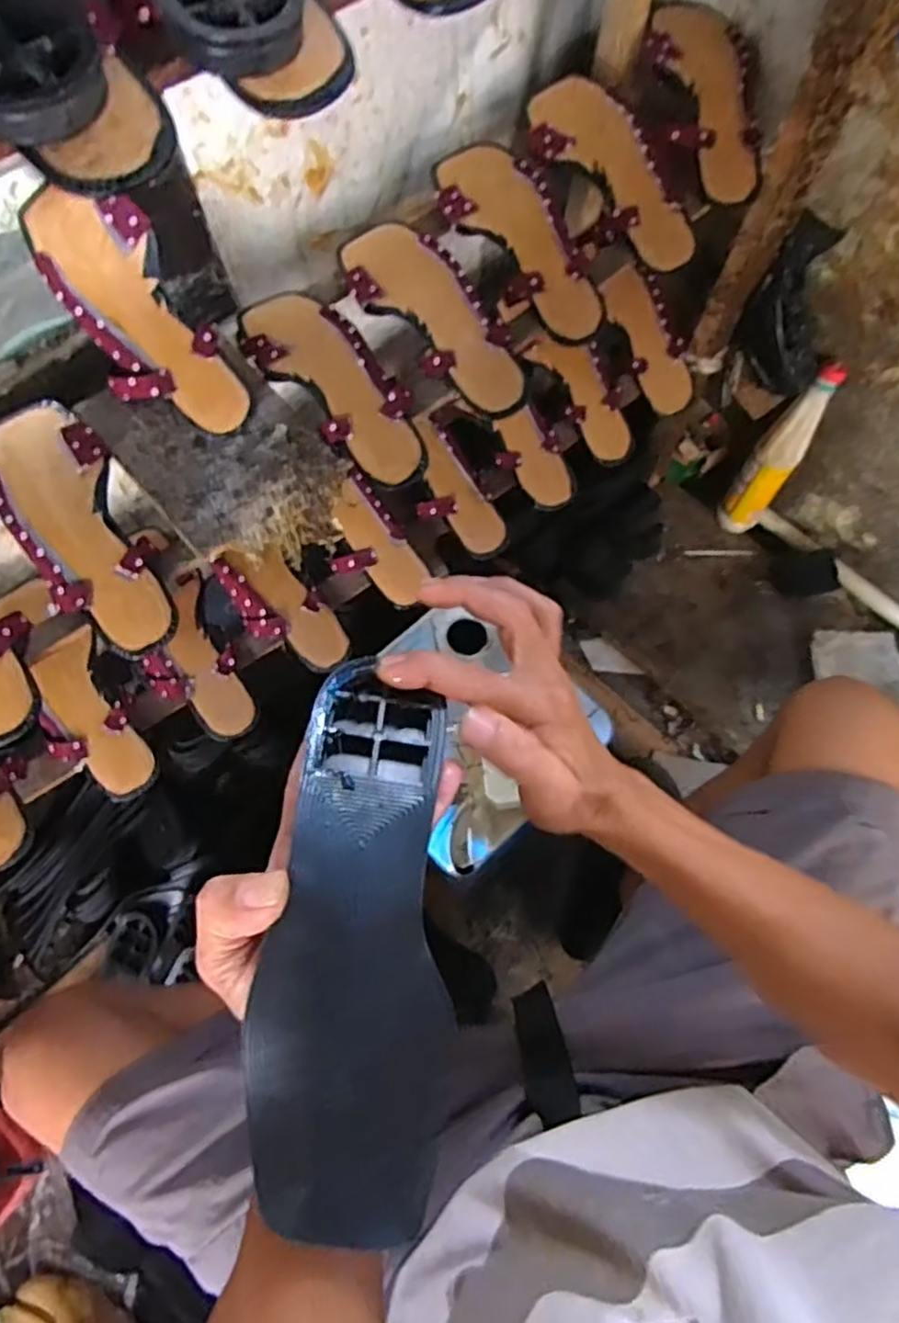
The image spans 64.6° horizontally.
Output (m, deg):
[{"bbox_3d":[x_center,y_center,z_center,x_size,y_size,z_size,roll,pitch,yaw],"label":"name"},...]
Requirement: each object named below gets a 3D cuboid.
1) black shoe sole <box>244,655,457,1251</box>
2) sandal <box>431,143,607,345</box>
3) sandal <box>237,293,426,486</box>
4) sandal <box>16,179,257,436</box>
[{"bbox_3d":[-0.038,0.117,0.308,0.076,0.043,0.227,1,75,2],"label":"black shoe sole"},{"bbox_3d":[0.072,-0.391,0.657,0.091,0.023,0.224,-30,81,-12],"label":"sandal"},{"bbox_3d":[-0.099,-0.245,0.617,0.084,0.027,0.223,-35,70,-13],"label":"sandal"},{"bbox_3d":[-0.252,-0.282,0.575,0.094,0.026,0.223,-39,97,-15],"label":"sandal"}]

